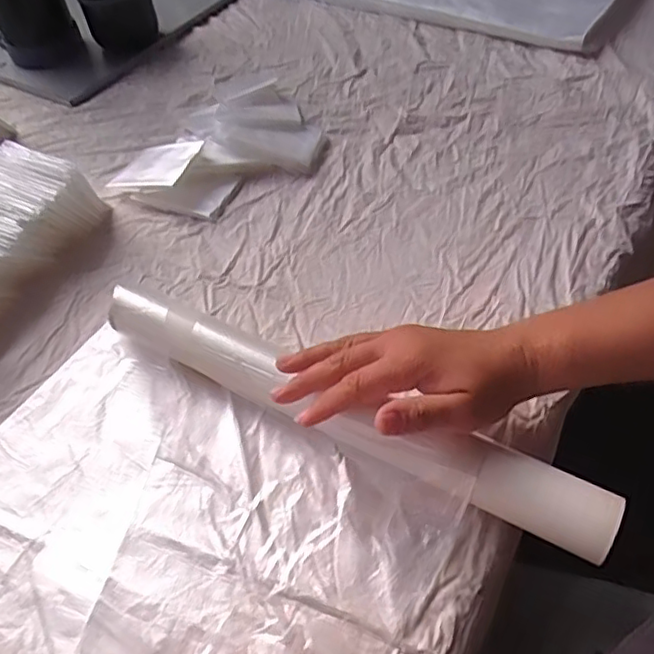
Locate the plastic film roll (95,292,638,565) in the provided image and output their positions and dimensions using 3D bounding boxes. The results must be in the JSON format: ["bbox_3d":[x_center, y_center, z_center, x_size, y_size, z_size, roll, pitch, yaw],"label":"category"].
[{"bbox_3d":[0.001,0.048,0.398,0.360,0.033,0.037,22,56,21],"label":"plastic film roll"}]

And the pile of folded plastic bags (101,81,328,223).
[{"bbox_3d":[-0.092,-0.185,0.607,0.158,0.030,0.203,20,55,19],"label":"pile of folded plastic bags"}]

